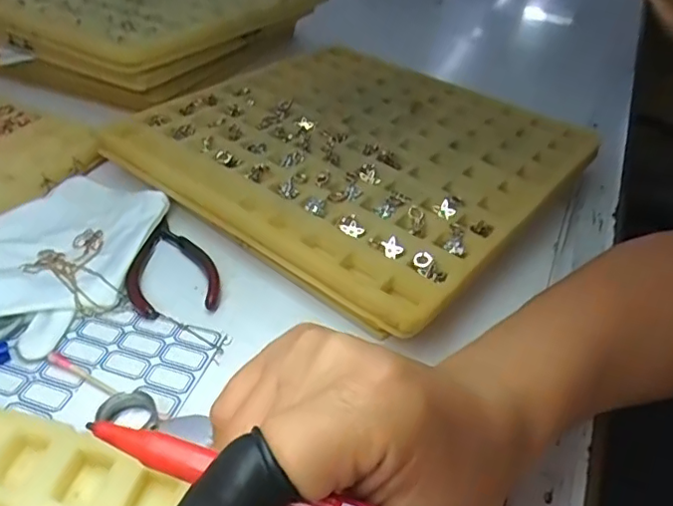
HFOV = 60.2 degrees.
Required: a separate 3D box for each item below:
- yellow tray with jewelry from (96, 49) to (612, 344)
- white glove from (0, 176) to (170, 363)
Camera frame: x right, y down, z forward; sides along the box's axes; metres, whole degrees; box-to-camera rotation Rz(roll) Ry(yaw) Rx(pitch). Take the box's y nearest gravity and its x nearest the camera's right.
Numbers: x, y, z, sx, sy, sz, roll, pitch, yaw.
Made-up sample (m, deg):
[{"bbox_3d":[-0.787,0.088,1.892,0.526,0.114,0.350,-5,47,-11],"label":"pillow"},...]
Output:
[{"bbox_3d":[0.010,-0.073,0.408,0.260,0.031,0.247,28,45,29],"label":"yellow tray with jewelry"},{"bbox_3d":[-0.169,0.011,0.311,0.102,0.016,0.169,22,42,23],"label":"white glove"}]

